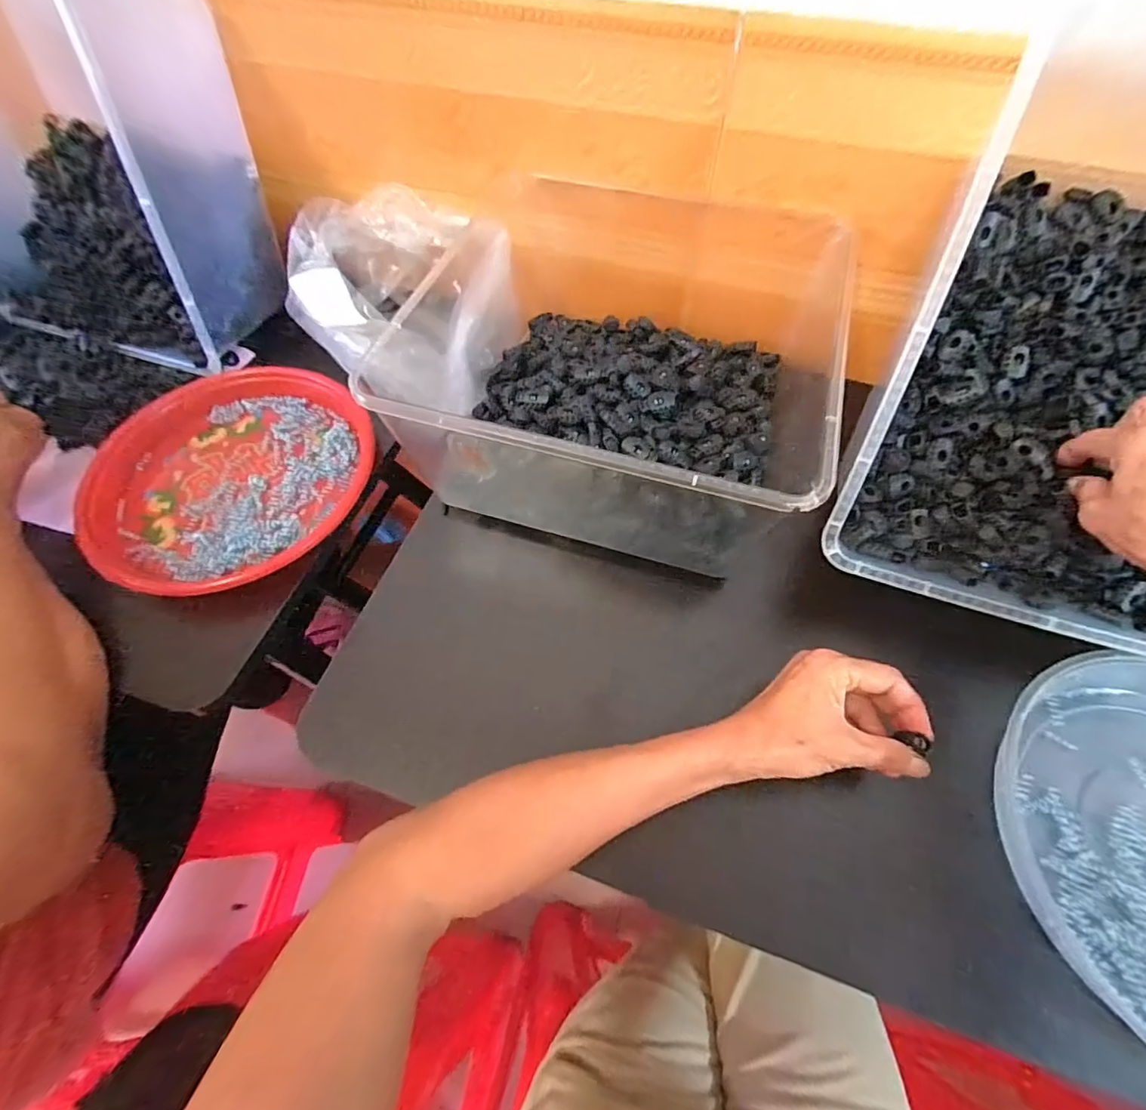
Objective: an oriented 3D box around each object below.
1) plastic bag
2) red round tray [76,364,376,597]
[{"bbox_3d":[-0.163,-0.244,0.504,0.219,0.101,0.170,23,65,13],"label":"plastic bag"},{"bbox_3d":[-0.301,-0.080,0.466,0.245,0.042,0.241,-1,62,1],"label":"red round tray"}]

